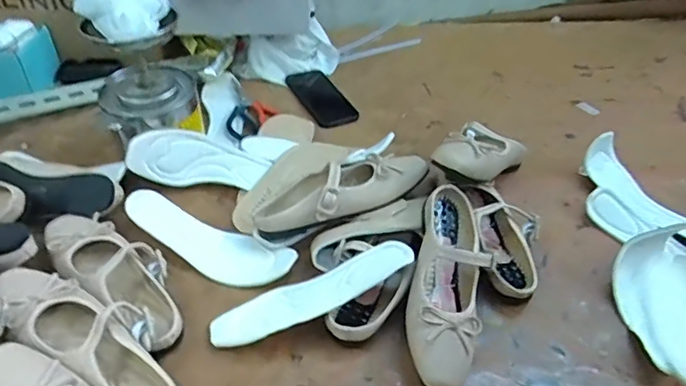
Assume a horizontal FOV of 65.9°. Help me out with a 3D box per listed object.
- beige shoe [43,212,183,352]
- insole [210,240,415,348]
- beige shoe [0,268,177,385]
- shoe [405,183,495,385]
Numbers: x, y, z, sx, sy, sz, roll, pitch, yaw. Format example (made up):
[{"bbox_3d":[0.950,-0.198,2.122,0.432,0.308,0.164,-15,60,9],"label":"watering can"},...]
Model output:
[{"bbox_3d":[-0.271,0.098,0.635,0.246,0.057,0.086,28,48,25],"label":"beige shoe"},{"bbox_3d":[-0.034,0.115,0.601,0.237,0.009,0.055,-23,46,-4],"label":"insole"},{"bbox_3d":[-0.257,0.152,0.544,0.238,0.058,0.090,35,50,9],"label":"beige shoe"},{"bbox_3d":[0.122,0.104,0.608,0.084,0.079,0.238,11,43,9],"label":"shoe"}]

